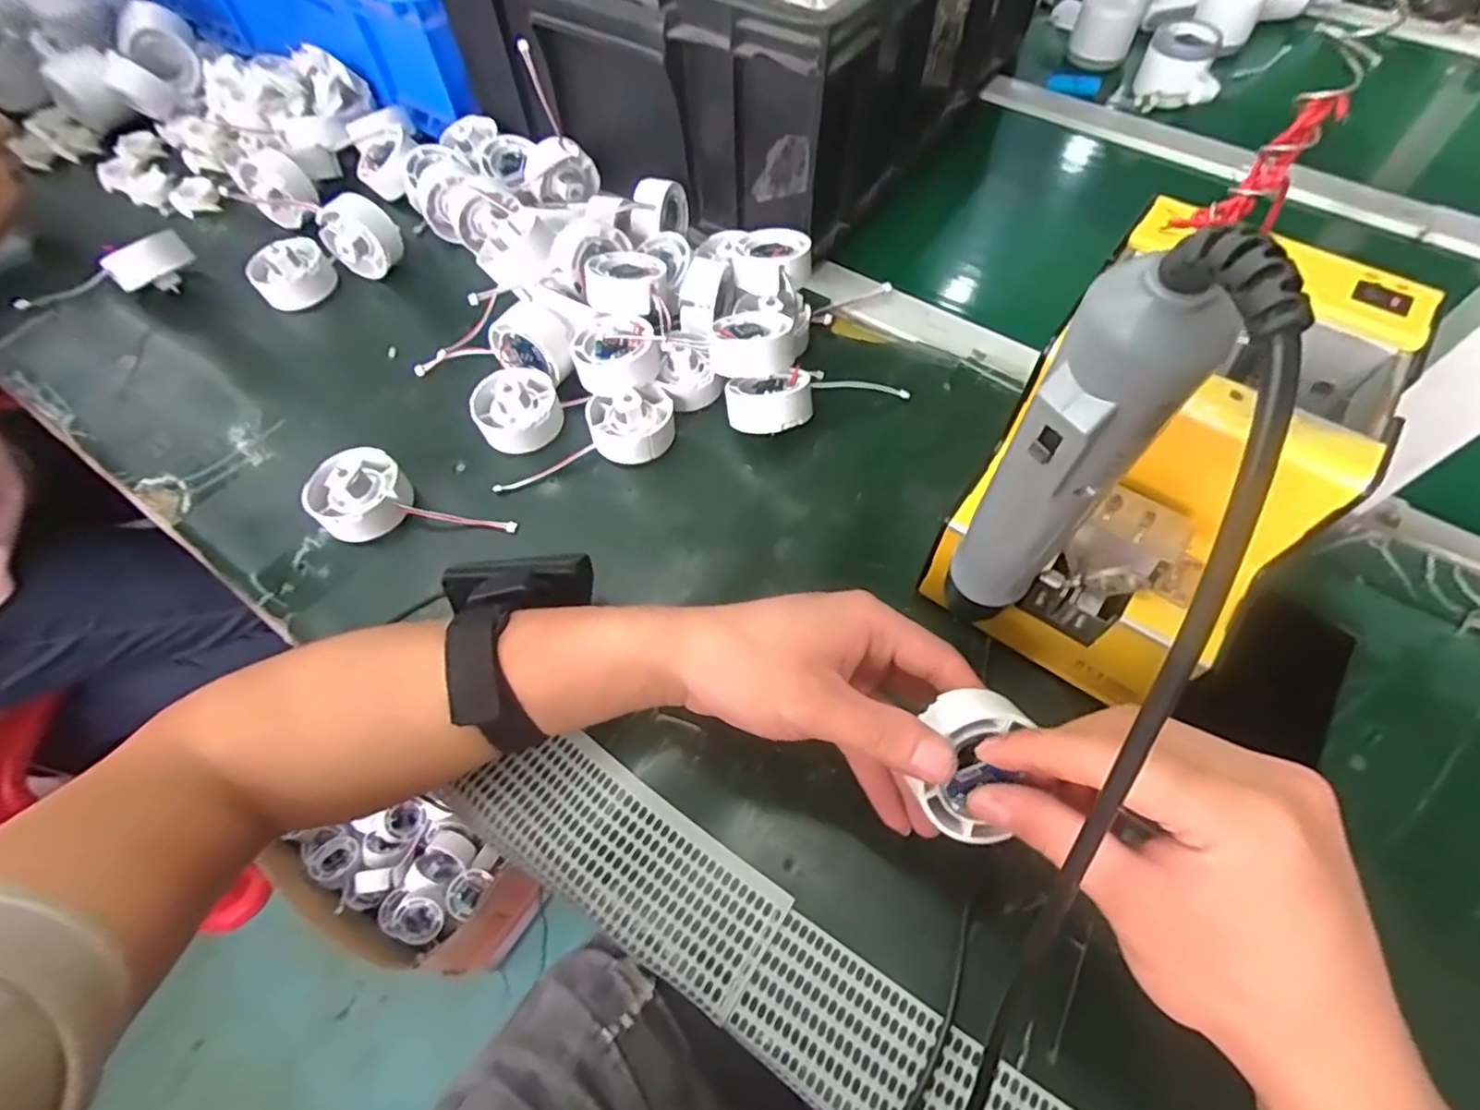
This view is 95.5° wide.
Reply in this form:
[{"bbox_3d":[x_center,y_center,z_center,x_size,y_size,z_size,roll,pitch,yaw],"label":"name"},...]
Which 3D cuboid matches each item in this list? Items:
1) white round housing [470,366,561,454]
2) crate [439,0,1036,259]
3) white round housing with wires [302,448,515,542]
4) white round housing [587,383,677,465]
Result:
[{"bbox_3d":[-0.150,-0.102,0.447,0.055,0.032,0.060,0,60,1],"label":"white round housing"},{"bbox_3d":[0.016,-0.489,0.590,0.377,0.179,0.448,31,65,17],"label":"crate"},{"bbox_3d":[-0.205,-0.026,0.405,0.117,0.032,0.055,21,63,12],"label":"white round housing with wires"},{"bbox_3d":[-0.069,-0.086,0.437,0.055,0.032,0.048,-14,61,-7],"label":"white round housing"}]

